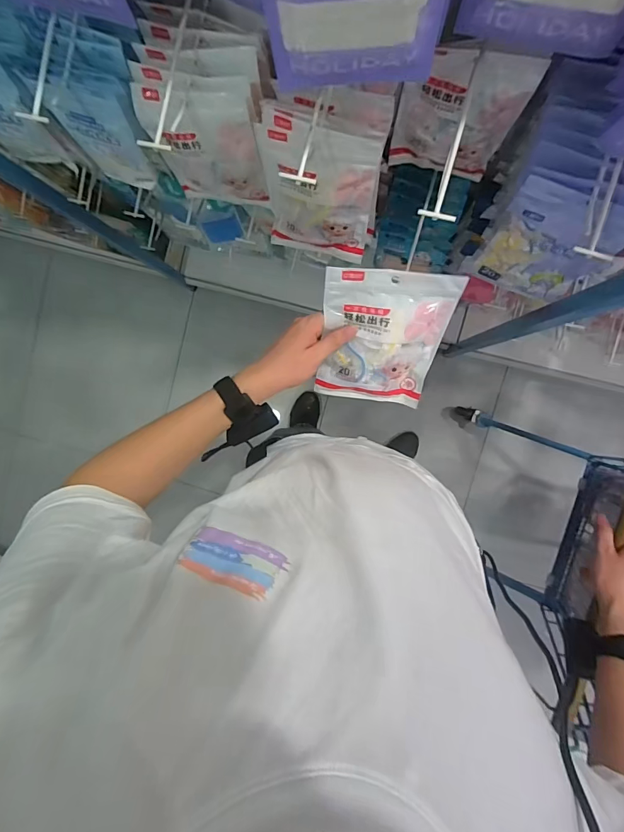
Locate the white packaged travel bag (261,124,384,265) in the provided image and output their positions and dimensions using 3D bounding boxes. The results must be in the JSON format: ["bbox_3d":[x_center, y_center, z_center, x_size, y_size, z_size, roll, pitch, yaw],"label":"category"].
[{"bbox_3d":[0.011,-0.309,0.592,0.149,0.228,0.025,11,75,3],"label":"white packaged travel bag"}]

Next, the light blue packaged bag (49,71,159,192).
[{"bbox_3d":[-0.311,-0.423,0.621,0.130,0.198,0.036,15,82,-7],"label":"light blue packaged bag"}]

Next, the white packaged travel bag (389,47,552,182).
[{"bbox_3d":[0.201,-0.418,0.585,0.158,0.212,0.043,13,96,5],"label":"white packaged travel bag"}]

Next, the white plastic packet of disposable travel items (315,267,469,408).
[{"bbox_3d":[0.090,-0.092,0.539,0.154,0.016,0.210,5,140,-1],"label":"white plastic packet of disposable travel items"}]

